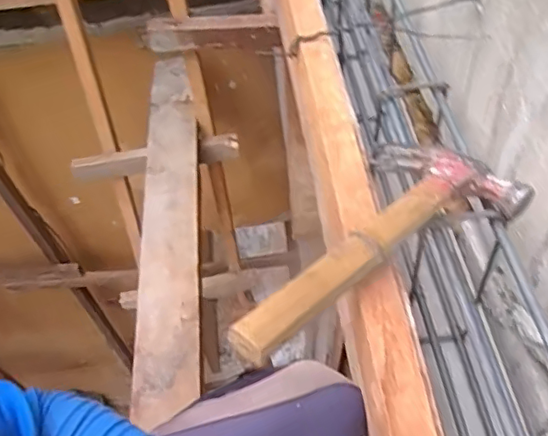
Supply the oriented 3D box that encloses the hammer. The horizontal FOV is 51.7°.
[{"bbox_3d":[0.070,0.016,0.408,0.117,0.029,0.263,36,50,27],"label":"hammer"}]

